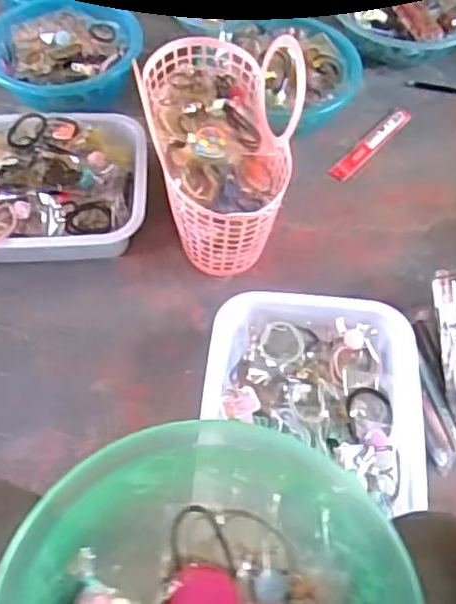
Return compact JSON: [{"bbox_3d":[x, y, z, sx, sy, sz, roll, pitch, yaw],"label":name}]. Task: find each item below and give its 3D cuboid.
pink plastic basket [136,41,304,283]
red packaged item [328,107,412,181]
[{"bbox_3d":[-0.009,-0.176,0.777,0.148,0.191,0.274,-13,52,-11],"label":"pink plastic basket"},{"bbox_3d":[0.207,-0.228,0.931,0.026,0.006,0.173,34,58,24],"label":"red packaged item"}]

